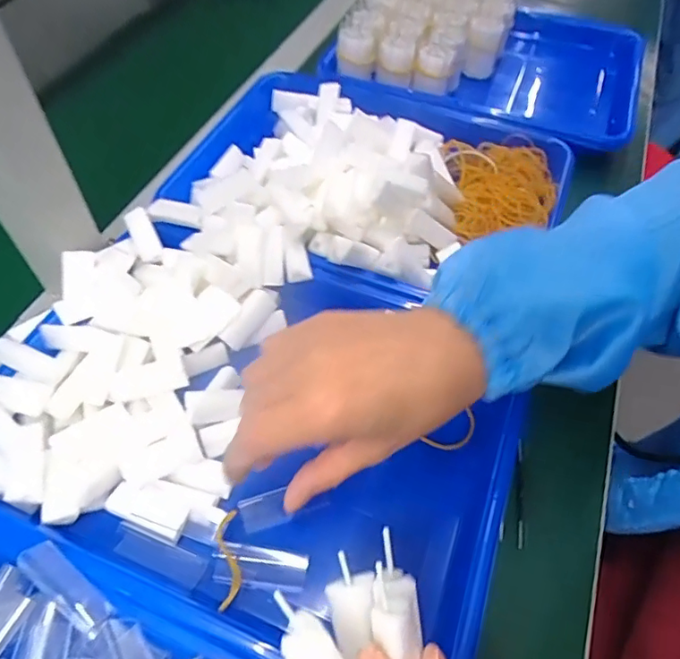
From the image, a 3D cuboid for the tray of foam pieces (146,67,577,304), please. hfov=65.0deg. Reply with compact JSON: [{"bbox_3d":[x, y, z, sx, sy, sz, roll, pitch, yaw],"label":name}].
[{"bbox_3d":[0.031,-0.141,0.463,0.302,0.069,0.275,16,56,10],"label":"tray of foam pieces"}]

